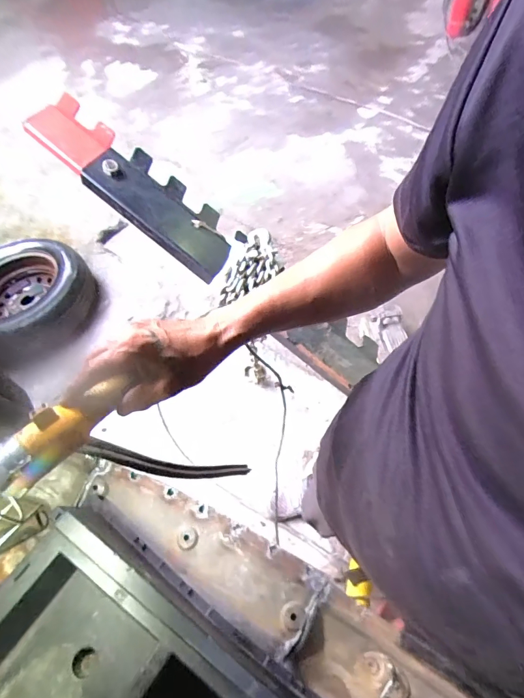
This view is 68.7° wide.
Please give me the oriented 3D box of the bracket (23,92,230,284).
[{"bbox_3d":[-0.334,-0.445,1.040,0.593,0.079,0.210,40,68,-2],"label":"bracket"}]

